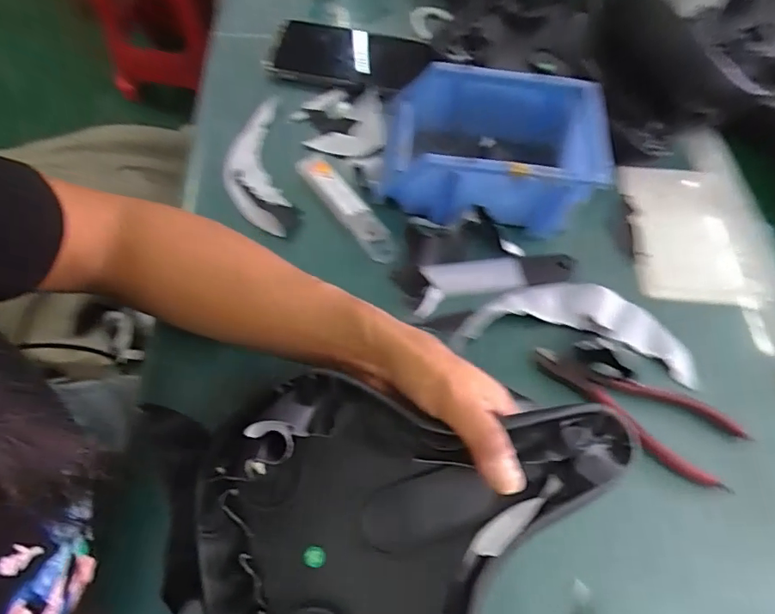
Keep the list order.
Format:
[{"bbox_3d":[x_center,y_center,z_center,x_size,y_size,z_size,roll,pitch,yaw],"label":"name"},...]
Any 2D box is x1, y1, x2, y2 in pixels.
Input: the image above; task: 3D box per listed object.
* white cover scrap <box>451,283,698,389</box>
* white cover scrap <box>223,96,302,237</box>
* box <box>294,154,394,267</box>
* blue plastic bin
[{"bbox_3d":[0.148,0.011,0.378,0.185,0.015,0.076,8,62,0],"label":"white cover scrap"},{"bbox_3d":[-0.121,-0.131,0.445,0.058,0.016,0.167,-12,63,-10],"label":"white cover scrap"},{"bbox_3d":[-0.036,-0.090,0.422,0.029,0.011,0.125,-31,68,-19],"label":"box"},{"bbox_3d":[0.100,-0.136,0.421,0.200,0.070,0.121,7,62,0],"label":"blue plastic bin"}]

